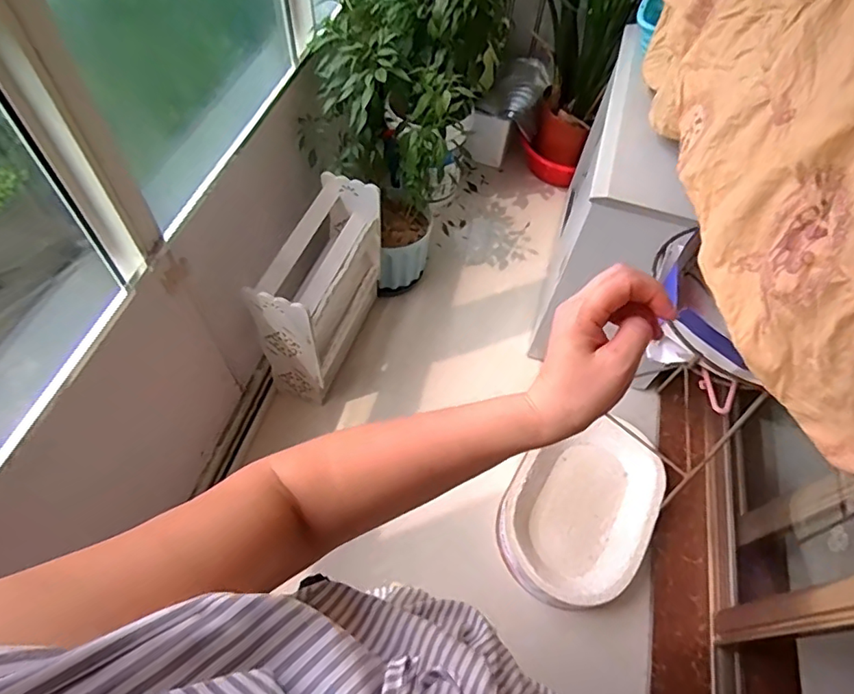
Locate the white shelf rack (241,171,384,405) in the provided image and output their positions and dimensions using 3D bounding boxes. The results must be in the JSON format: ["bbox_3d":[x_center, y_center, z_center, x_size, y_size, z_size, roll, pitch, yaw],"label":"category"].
[{"bbox_3d":[-0.291,-0.150,1.517,0.161,0.454,0.453,20,57,8],"label":"white shelf rack"}]

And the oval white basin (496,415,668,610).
[{"bbox_3d":[0.422,0.437,1.482,0.383,0.086,0.534,29,59,14],"label":"oval white basin"}]

